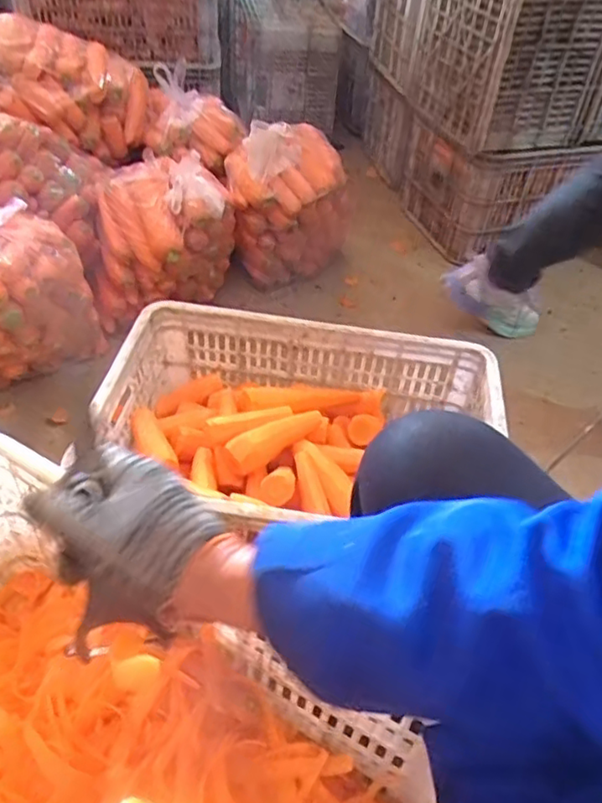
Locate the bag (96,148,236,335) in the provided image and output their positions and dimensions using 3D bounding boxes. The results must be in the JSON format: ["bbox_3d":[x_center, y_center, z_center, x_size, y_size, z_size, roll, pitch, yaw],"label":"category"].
[{"bbox_3d":[-0.280,-0.327,1.281,0.280,0.276,0.202,0,46,-6],"label":"bag"}]

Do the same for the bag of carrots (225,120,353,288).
[{"bbox_3d":[-0.027,-0.443,1.419,0.267,0.324,0.214,7,46,1],"label":"bag of carrots"}]

